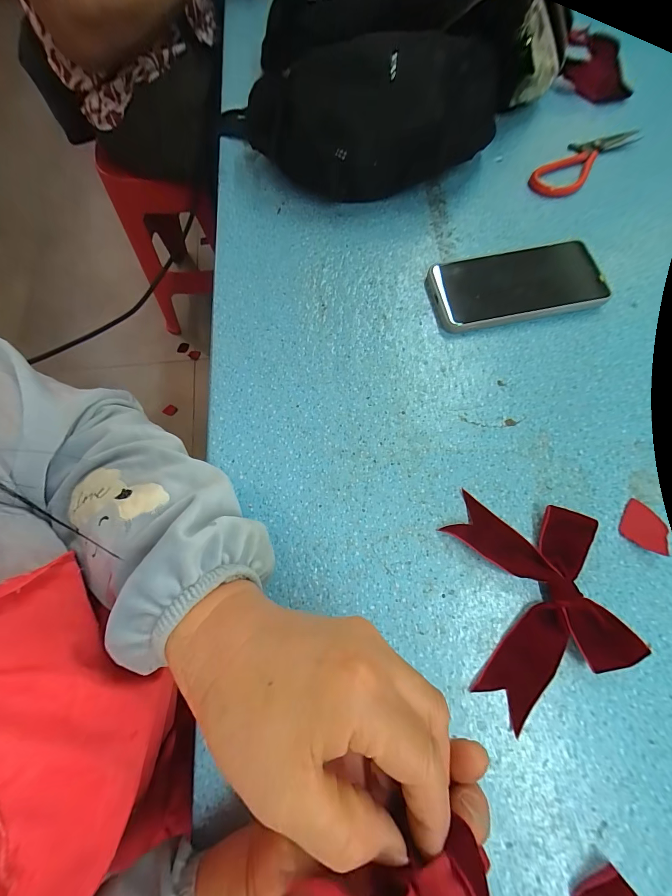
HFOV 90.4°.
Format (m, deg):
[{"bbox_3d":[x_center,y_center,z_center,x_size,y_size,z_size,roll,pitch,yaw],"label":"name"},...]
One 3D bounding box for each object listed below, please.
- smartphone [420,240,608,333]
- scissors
[{"bbox_3d":[0.174,-0.158,0.323,0.165,0.015,0.074,-11,73,-3],"label":"smartphone"},{"bbox_3d":[0.278,-0.325,0.374,0.148,0.007,0.045,-40,77,-11],"label":"scissors"}]

